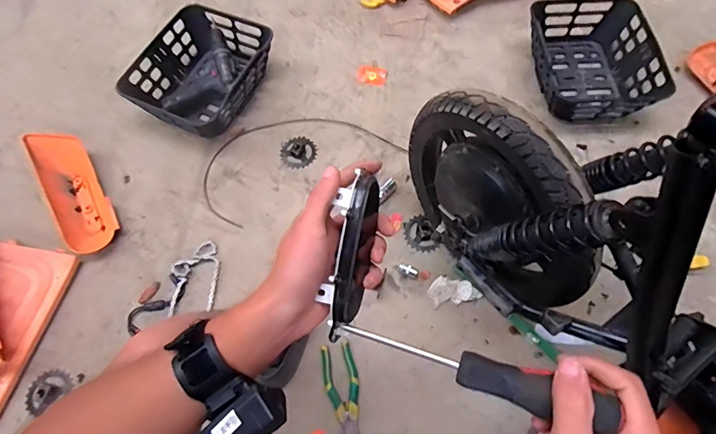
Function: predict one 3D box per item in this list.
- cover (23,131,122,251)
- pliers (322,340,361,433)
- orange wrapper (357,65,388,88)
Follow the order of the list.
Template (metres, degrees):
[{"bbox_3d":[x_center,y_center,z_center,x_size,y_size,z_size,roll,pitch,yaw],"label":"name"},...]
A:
[{"bbox_3d":[-0.646,-0.059,0.954,0.119,0.059,0.325,-30,69,-11],"label":"cover"},{"bbox_3d":[-0.026,0.329,0.765,0.061,0.016,0.190,-9,67,-2],"label":"pliers"},{"bbox_3d":[0.037,-0.370,1.097,0.077,0.010,0.059,12,68,7],"label":"orange wrapper"}]

